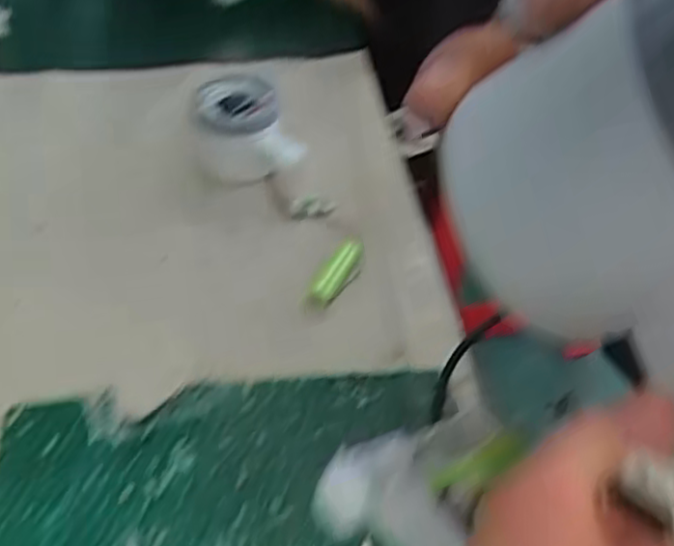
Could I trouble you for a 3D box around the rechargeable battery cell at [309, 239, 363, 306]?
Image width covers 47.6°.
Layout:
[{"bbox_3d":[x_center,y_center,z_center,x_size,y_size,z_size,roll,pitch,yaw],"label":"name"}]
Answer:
[{"bbox_3d":[0.000,0.002,0.453,0.013,0.017,0.055,18,49,18],"label":"rechargeable battery cell"}]

